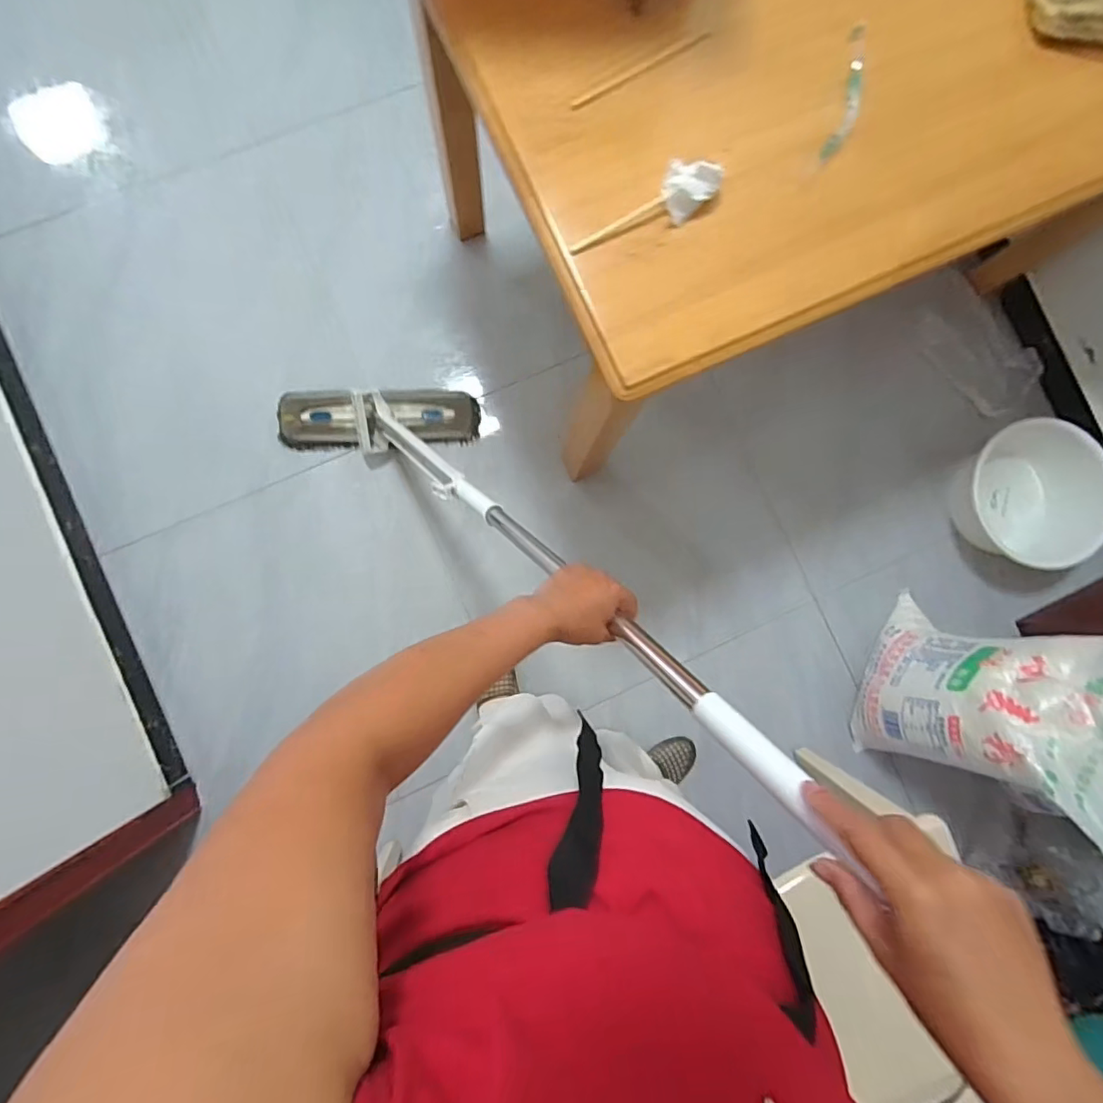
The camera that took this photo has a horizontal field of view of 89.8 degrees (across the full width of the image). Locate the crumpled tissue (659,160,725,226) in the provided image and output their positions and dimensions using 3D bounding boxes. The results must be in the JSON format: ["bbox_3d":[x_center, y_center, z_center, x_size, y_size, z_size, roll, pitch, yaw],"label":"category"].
[{"bbox_3d":[0.154,-0.401,0.615,0.060,0.025,0.060,16,87,-1],"label":"crumpled tissue"}]

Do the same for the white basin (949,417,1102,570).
[{"bbox_3d":[1.174,-0.132,1.347,0.305,0.147,0.285,0,87,-2],"label":"white basin"}]

